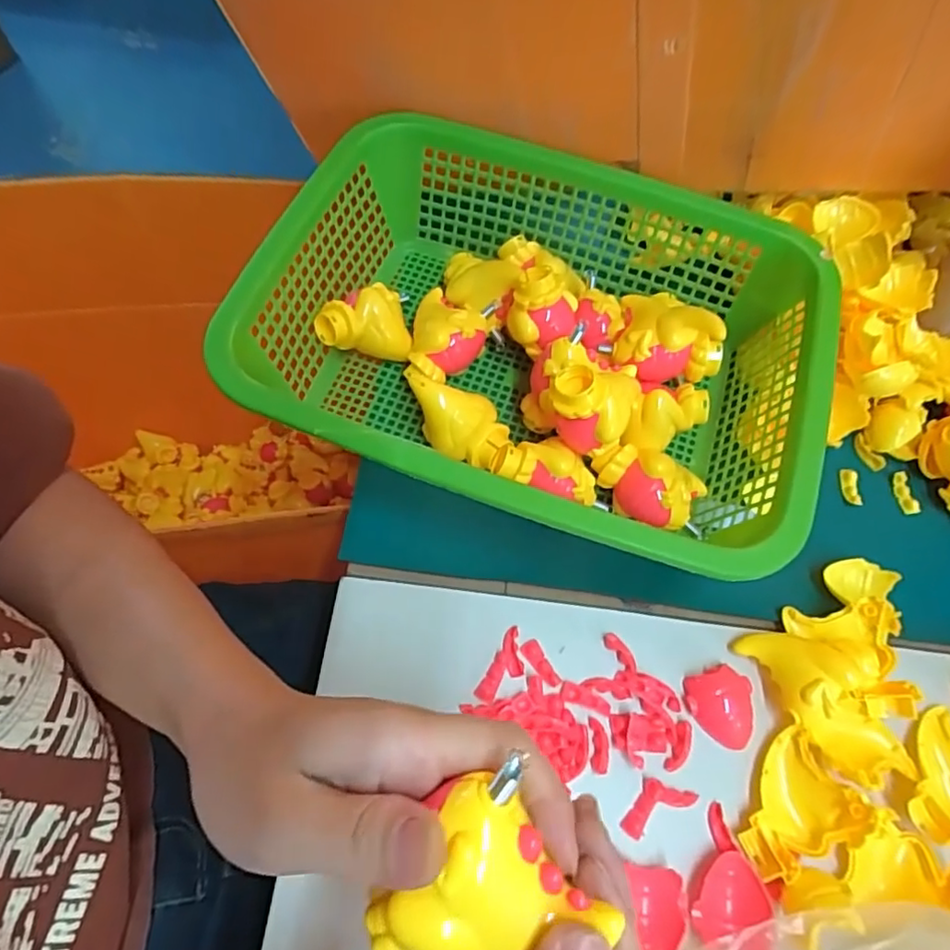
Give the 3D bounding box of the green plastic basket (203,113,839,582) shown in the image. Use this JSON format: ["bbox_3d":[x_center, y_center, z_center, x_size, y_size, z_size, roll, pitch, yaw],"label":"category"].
[{"bbox_3d":[0.039,-0.087,0.409,0.344,0.094,0.265,20,66,6],"label":"green plastic basket"}]

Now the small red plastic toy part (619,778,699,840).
[{"bbox_3d":[0.099,0.180,0.330,0.044,0.004,0.021,-24,69,-14],"label":"small red plastic toy part"}]

